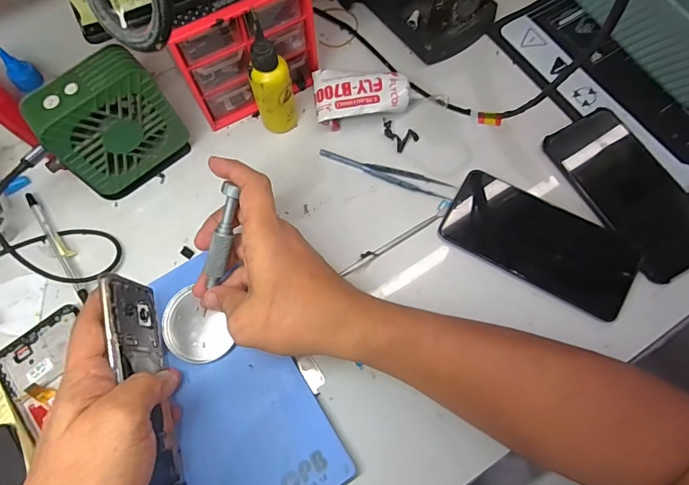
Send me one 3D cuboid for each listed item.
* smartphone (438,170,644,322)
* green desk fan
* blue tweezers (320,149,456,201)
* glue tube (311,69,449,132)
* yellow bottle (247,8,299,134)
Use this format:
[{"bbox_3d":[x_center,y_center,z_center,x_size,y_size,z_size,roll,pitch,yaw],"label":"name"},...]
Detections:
[{"bbox_3d":[0.172,0.001,0.387,0.163,0.013,0.073,27,72,11],"label":"smartphone"},{"bbox_3d":[-0.198,-0.097,0.386,0.096,0.114,0.044,-39,73,-12],"label":"green desk fan"},{"bbox_3d":[0.040,-0.068,0.424,0.132,0.004,0.020,18,71,8],"label":"blue tweezers"},{"bbox_3d":[0.031,-0.149,0.442,0.121,0.031,0.060,-7,69,-1],"label":"glue tube"},{"bbox_3d":[-0.067,-0.142,0.402,0.037,0.111,0.030,-12,69,-3],"label":"yellow bottle"}]

